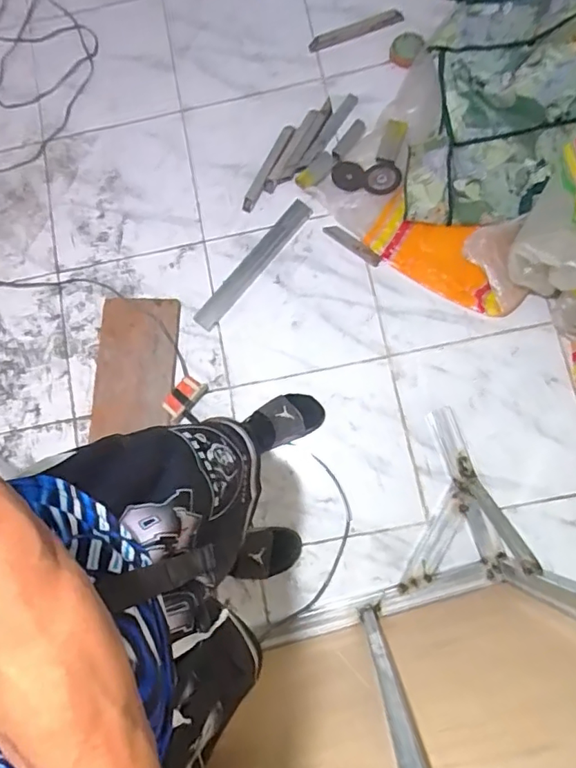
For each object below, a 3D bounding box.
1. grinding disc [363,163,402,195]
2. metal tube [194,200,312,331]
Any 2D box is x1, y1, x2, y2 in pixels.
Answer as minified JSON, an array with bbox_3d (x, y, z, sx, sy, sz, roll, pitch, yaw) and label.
[{"bbox_3d":[0.238,-0.516,1.321,0.092,0.008,0.091,-1,80,4],"label":"grinding disc"},{"bbox_3d":[-0.083,-0.292,1.284,0.056,0.015,0.389,39,85,10],"label":"metal tube"}]

